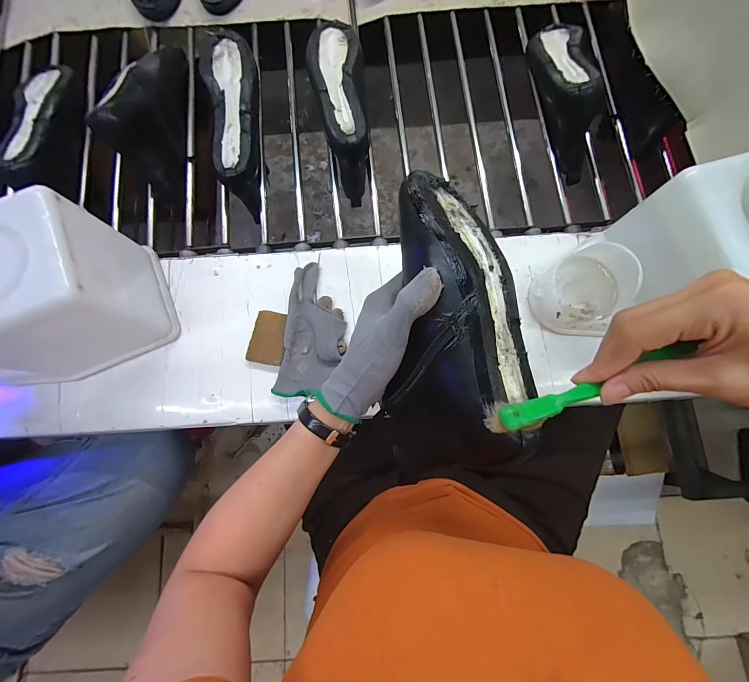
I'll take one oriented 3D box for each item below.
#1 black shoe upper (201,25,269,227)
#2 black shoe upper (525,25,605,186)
[{"bbox_3d":[-0.209,-0.333,0.523,0.072,0.070,0.264,-6,94,0],"label":"black shoe upper"},{"bbox_3d":[0.276,-0.381,0.507,0.074,0.108,0.233,-3,82,2],"label":"black shoe upper"}]

